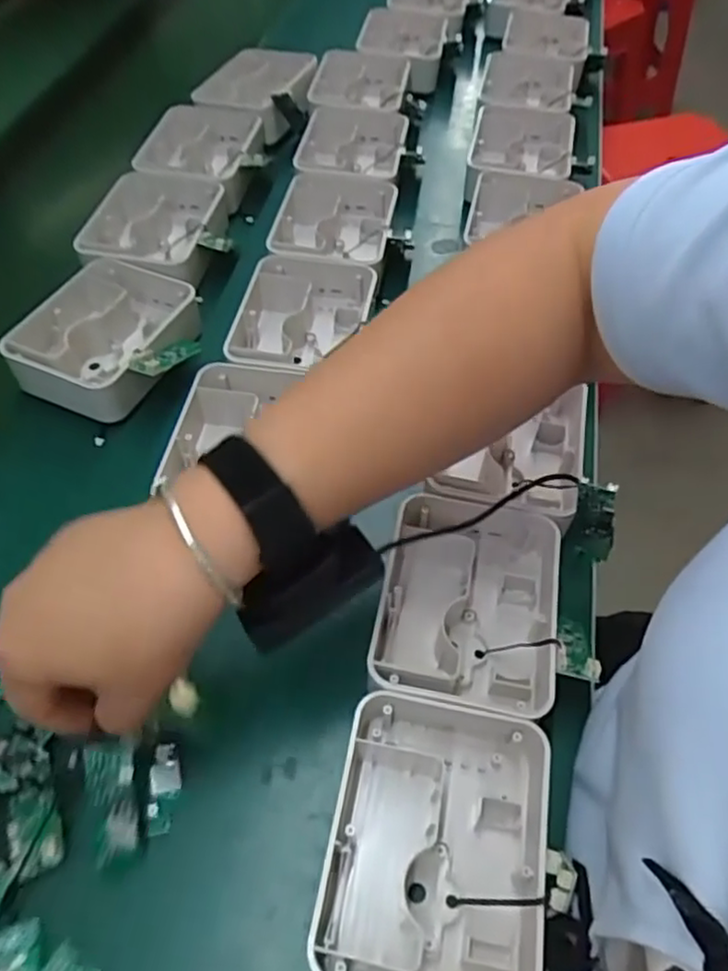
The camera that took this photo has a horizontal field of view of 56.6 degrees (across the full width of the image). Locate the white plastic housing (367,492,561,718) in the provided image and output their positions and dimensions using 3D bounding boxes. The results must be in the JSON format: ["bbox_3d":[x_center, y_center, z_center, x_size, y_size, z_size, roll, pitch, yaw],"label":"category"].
[{"bbox_3d":[0.061,0.071,0.401,0.102,0.038,0.128,9,55,7],"label":"white plastic housing"}]

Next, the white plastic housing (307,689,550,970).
[{"bbox_3d":[0.035,0.175,0.330,0.103,0.047,0.130,9,55,7],"label":"white plastic housing"}]

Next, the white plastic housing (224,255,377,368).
[{"bbox_3d":[-0.050,-0.123,0.552,0.104,0.059,0.128,6,55,5],"label":"white plastic housing"}]

